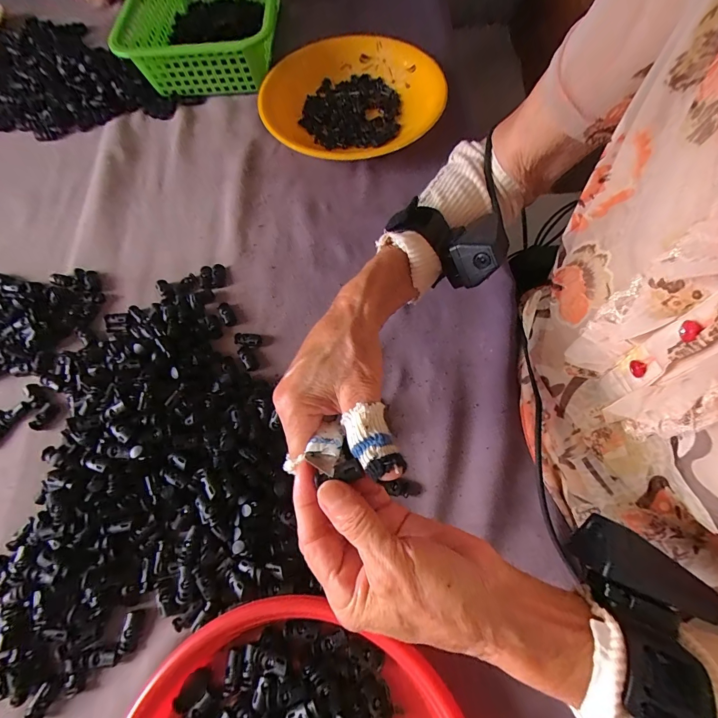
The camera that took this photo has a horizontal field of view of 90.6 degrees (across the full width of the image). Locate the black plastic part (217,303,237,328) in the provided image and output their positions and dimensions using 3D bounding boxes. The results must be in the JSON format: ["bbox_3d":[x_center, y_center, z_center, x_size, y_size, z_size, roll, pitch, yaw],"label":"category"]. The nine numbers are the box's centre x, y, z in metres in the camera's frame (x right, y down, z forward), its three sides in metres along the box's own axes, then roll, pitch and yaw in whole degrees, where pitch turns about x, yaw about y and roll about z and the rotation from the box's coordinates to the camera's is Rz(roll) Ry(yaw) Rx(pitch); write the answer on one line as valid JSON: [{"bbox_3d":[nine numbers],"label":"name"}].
[{"bbox_3d":[-0.146,-0.050,0.391,0.014,0.009,0.031,-25,81,-7],"label":"black plastic part"}]

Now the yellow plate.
[{"bbox_3d":[-0.009,-0.349,0.484,0.232,0.050,0.223,-1,68,2],"label":"yellow plate"}]

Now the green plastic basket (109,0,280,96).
[{"bbox_3d":[-0.236,-0.527,0.547,0.218,0.079,0.341,-3,68,2],"label":"green plastic basket"}]

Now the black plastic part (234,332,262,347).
[{"bbox_3d":[-0.119,-0.020,0.380,0.029,0.006,0.016,6,68,5],"label":"black plastic part"}]

